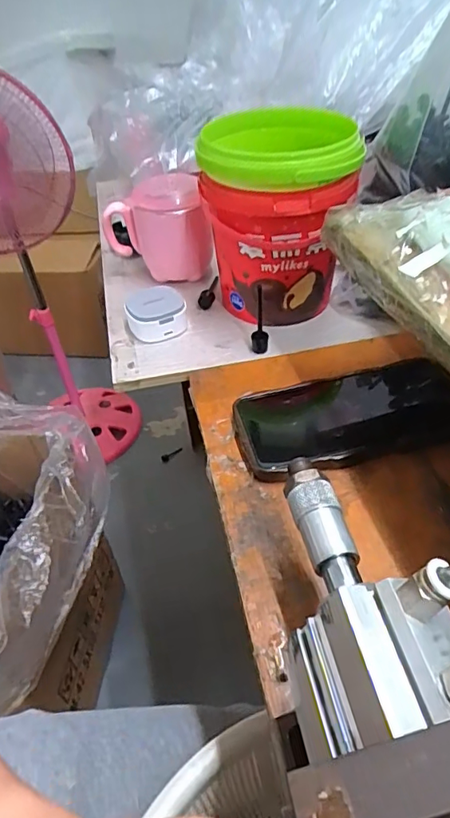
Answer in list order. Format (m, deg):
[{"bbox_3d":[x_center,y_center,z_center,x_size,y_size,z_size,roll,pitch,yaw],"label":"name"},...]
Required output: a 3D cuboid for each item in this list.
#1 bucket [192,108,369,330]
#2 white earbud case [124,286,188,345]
[{"bbox_3d":[0.047,-0.166,0.469,0.127,0.154,0.121,-1,43,4],"label":"bucket"},{"bbox_3d":[-0.065,-0.091,0.490,0.054,0.031,0.053,-13,44,-9],"label":"white earbud case"}]

